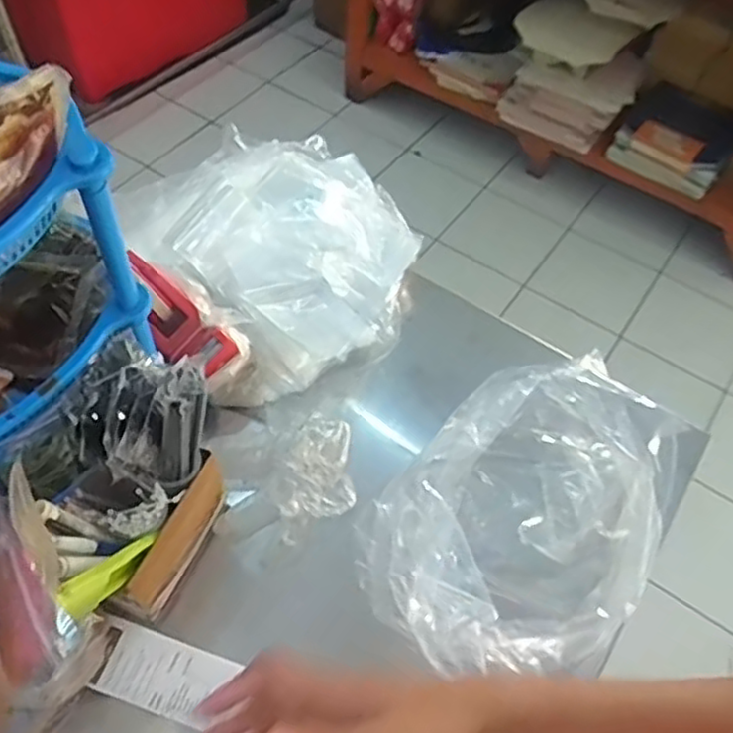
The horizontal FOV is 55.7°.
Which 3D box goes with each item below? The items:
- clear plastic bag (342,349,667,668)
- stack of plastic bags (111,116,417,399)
[{"bbox_3d":[0.147,0.136,0.620,0.300,0.075,0.199,-32,63,-24],"label":"clear plastic bag"},{"bbox_3d":[-0.102,-0.143,0.806,0.314,0.077,0.347,-25,60,-20],"label":"stack of plastic bags"}]

